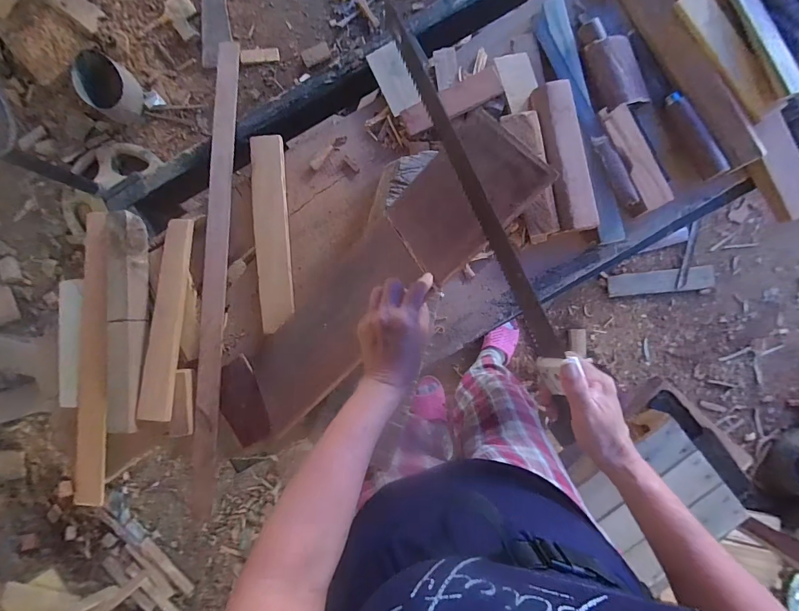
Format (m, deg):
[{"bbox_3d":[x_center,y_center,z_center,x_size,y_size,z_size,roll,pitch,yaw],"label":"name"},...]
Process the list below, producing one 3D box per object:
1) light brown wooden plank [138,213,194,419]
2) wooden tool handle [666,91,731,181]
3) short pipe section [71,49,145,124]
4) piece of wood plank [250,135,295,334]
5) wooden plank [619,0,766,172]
[{"bbox_3d":[-0.366,0.019,0.615,0.046,0.025,0.312,3,88,5],"label":"light brown wooden plank"},{"bbox_3d":[0.426,-0.245,0.556,0.029,0.018,0.132,-24,84,0],"label":"wooden tool handle"},{"bbox_3d":[-0.968,-0.727,1.294,0.192,0.114,0.167,39,90,5],"label":"short pipe section"},{"bbox_3d":[-0.204,-0.116,0.617,0.053,0.016,0.305,-4,87,4],"label":"piece of wood plank"},{"bbox_3d":[0.395,-0.388,0.560,0.055,0.019,0.413,-27,84,0],"label":"wooden plank"}]

